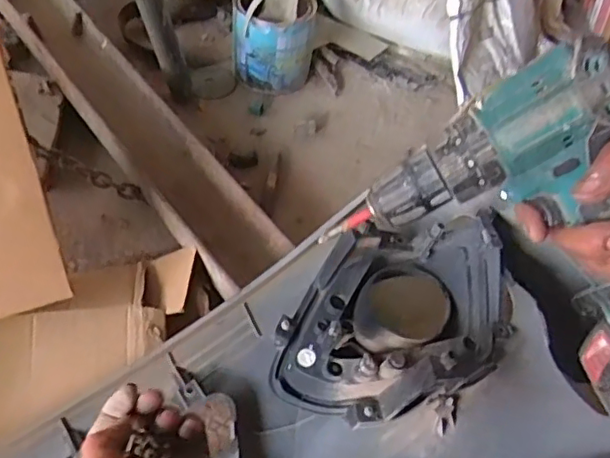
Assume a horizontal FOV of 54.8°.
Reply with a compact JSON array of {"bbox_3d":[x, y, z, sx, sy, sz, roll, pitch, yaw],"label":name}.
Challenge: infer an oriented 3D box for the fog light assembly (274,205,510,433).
[{"bbox_3d":[0.092,0.100,0.658,0.273,0.100,0.208,-12,63,6],"label":"fog light assembly"}]

